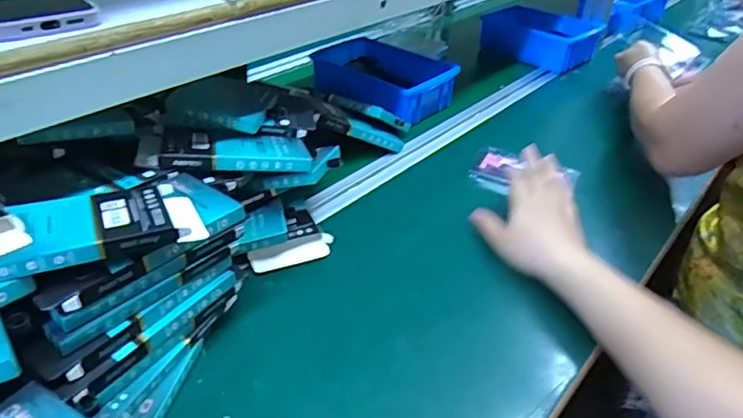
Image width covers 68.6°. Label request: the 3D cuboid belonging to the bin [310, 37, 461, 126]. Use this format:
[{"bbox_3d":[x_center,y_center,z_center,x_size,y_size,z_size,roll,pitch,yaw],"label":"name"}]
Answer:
[{"bbox_3d":[0.007,-0.191,0.819,0.207,0.060,0.151,25,40,31],"label":"bin"}]

